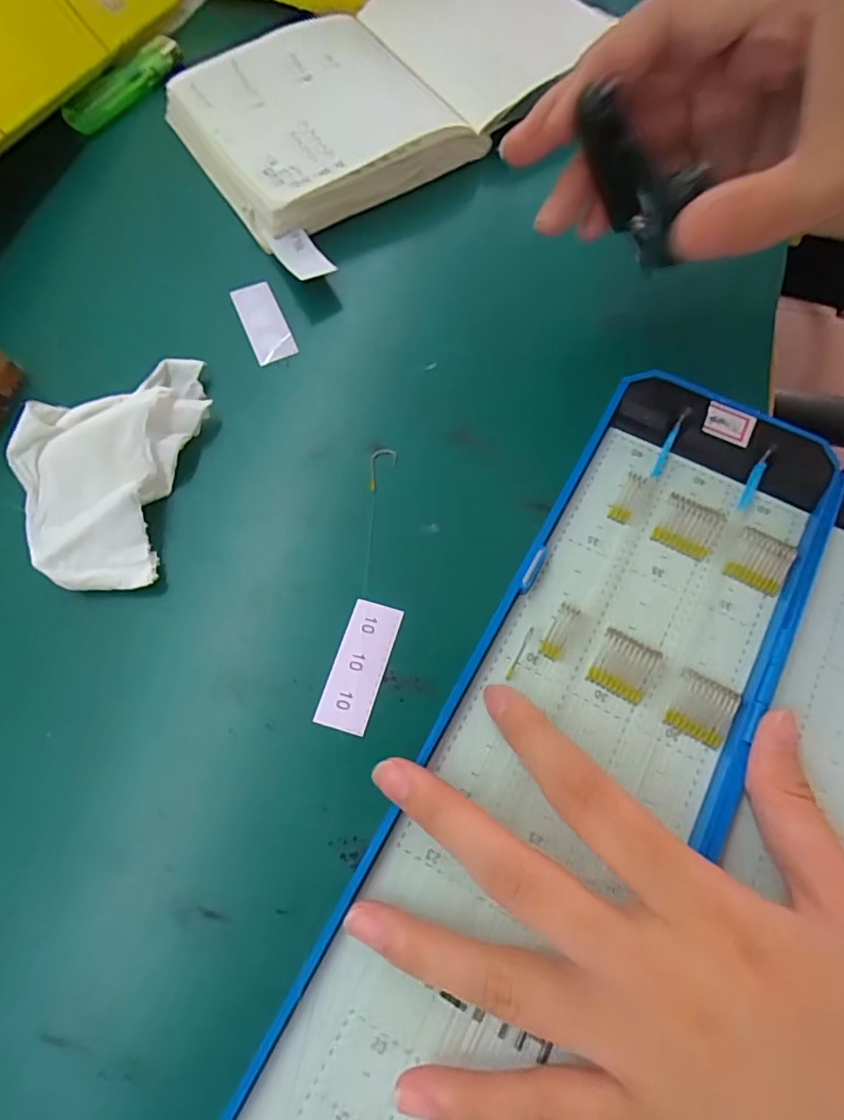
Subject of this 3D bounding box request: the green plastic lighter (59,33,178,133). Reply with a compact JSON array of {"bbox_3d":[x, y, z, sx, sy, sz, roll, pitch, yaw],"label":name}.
[{"bbox_3d":[-0.166,-0.266,0.308,0.019,0.013,0.074,32,72,14],"label":"green plastic lighter"}]

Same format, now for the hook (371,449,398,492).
[{"bbox_3d":[-0.016,-0.038,0.226,0.011,0.004,0.020,0,68,2],"label":"hook"}]

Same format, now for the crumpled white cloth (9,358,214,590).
[{"bbox_3d":[-0.125,-0.039,0.219,0.062,0.028,0.100,8,69,2],"label":"crumpled white cloth"}]

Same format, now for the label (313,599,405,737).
[{"bbox_3d":[-0.022,0.037,0.197,0.018,0.004,0.046,16,70,5],"label":"label"}]

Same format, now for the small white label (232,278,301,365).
[{"bbox_3d":[-0.073,-0.110,0.255,0.018,0.004,0.046,-23,71,-7],"label":"small white label"}]

